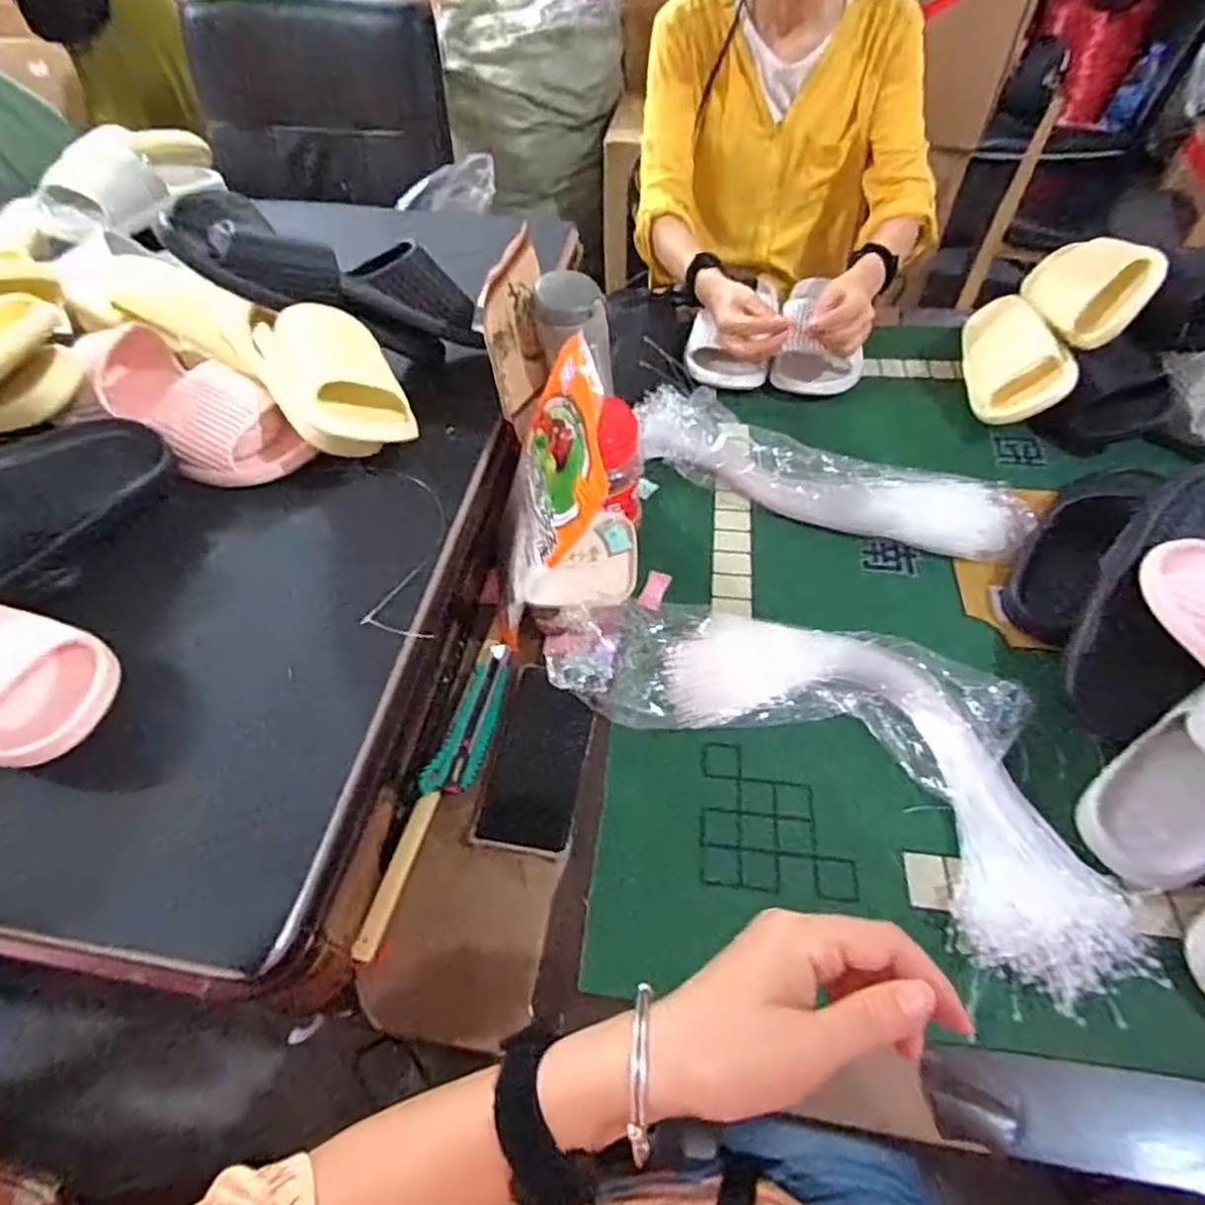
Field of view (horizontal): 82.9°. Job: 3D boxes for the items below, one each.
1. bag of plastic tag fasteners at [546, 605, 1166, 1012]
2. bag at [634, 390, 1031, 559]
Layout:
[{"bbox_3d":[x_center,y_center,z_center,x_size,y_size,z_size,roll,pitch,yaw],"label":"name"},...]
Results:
[{"bbox_3d":[0.190,0.097,0.556,0.467,0.060,0.214,27,58,20],"label":"bag of plastic tag fasteners"},{"bbox_3d":[0.237,-0.143,0.756,0.440,0.038,0.116,21,56,16],"label":"bag"}]

